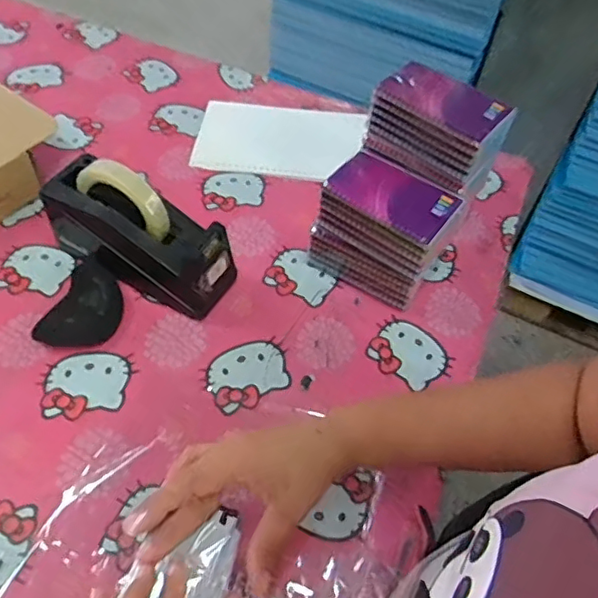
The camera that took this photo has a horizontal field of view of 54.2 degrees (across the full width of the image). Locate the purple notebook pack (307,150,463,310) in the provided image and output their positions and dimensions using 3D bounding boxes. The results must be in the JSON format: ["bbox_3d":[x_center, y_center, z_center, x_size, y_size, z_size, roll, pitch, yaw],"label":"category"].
[{"bbox_3d":[0.097,-0.081,0.655,0.136,0.122,0.102,28,56,15],"label":"purple notebook pack"}]

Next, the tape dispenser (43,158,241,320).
[{"bbox_3d":[-0.168,-0.074,0.623,0.210,0.128,0.070,26,56,13],"label":"tape dispenser"}]

